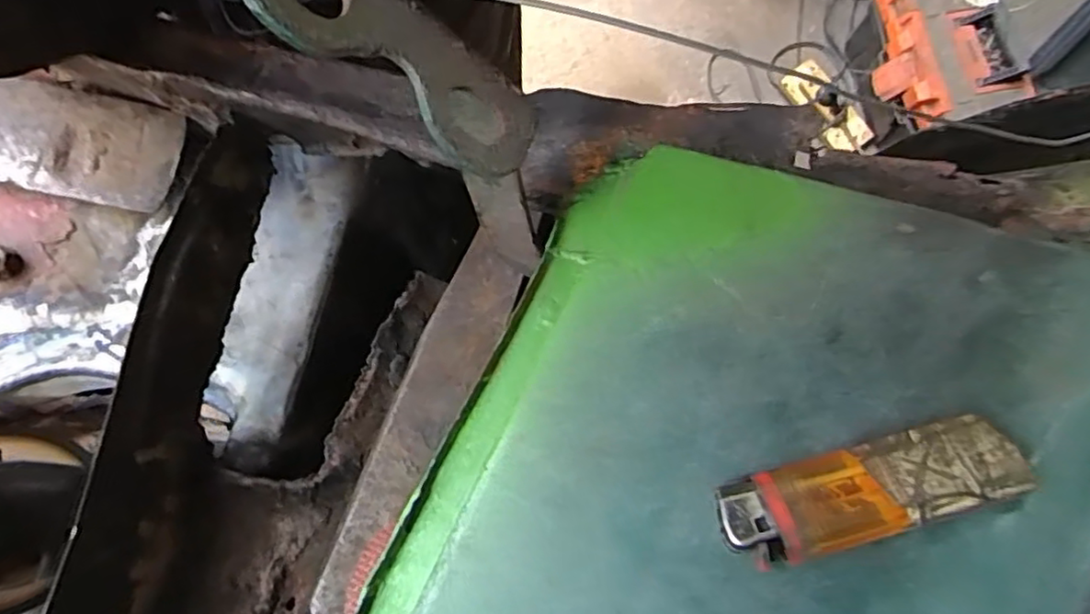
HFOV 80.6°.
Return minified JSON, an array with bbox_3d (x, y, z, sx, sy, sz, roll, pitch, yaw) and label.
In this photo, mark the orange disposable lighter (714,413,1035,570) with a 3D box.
[{"bbox_3d":[0.086,0.049,0.173,0.079,0.017,0.022,-15,79,-4],"label":"orange disposable lighter"}]

